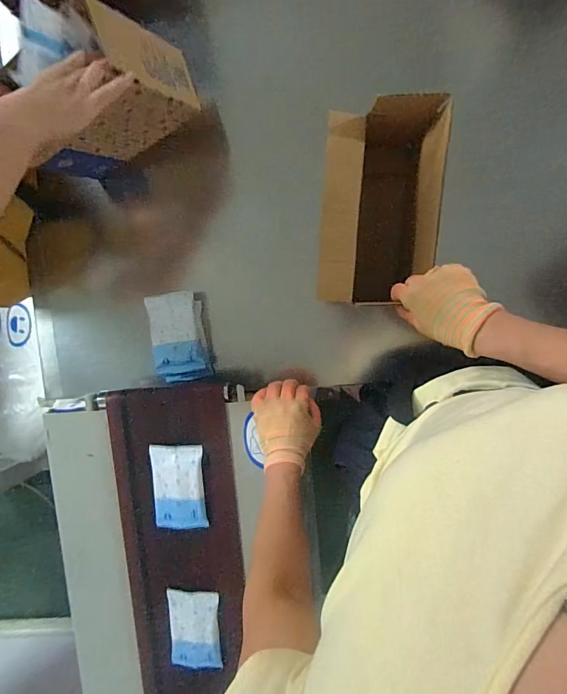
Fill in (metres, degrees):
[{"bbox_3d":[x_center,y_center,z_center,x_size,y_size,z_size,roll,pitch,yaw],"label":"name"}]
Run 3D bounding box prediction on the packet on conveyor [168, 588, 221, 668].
[{"bbox_3d":[-0.149,0.476,0.702,0.088,0.016,0.129,-5,94,9],"label":"packet on conveyor"}]

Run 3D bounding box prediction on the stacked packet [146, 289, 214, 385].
[{"bbox_3d":[-0.184,-0.015,0.727,0.089,0.041,0.156,-7,93,9],"label":"stacked packet"}]

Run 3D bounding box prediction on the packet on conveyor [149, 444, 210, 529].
[{"bbox_3d":[-0.171,0.228,0.679,0.084,0.013,0.134,-4,94,9],"label":"packet on conveyor"}]

